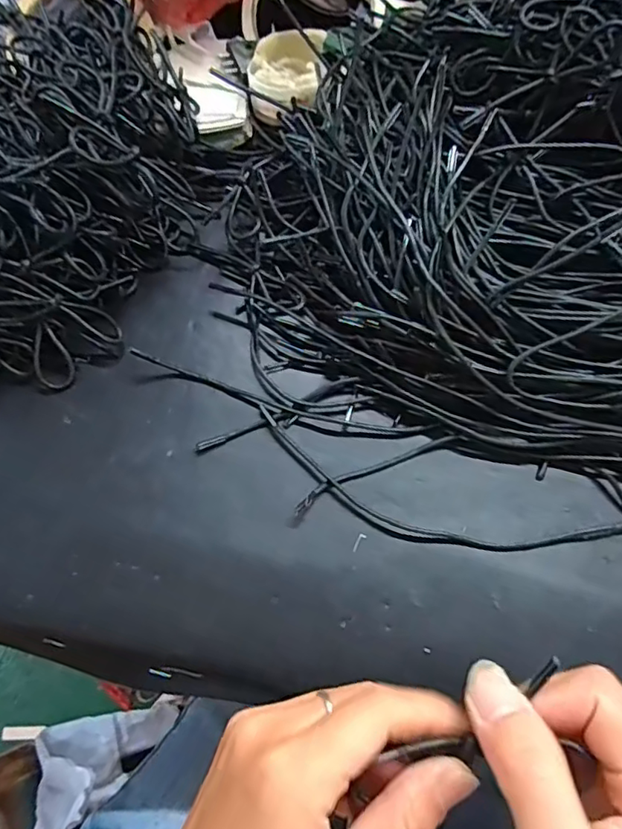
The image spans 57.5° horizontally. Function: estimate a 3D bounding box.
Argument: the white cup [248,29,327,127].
[{"bbox_3d":[-0.014,-0.207,0.346,0.046,0.029,0.044,0,69,-1],"label":"white cup"}]

